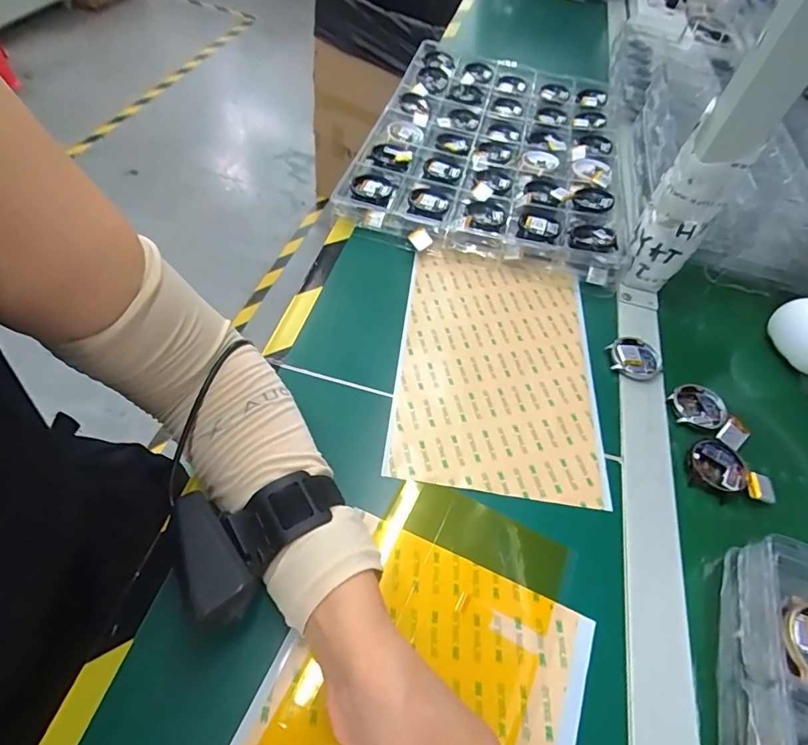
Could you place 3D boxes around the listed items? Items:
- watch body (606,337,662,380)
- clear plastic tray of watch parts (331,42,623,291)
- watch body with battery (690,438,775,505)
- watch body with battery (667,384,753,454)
[{"bbox_3d":[0.208,-0.013,0.438,0.042,0.013,0.039,4,54,-5],"label":"watch body"},{"bbox_3d":[0.116,-0.290,0.616,0.298,0.035,0.441,13,53,4],"label":"clear plastic tray of watch parts"},{"bbox_3d":[0.260,0.079,0.383,0.038,0.018,0.062,-30,63,-26],"label":"watch body with battery"},{"bbox_3d":[0.262,0.036,0.417,0.064,0.013,0.042,29,56,13],"label":"watch body with battery"}]

